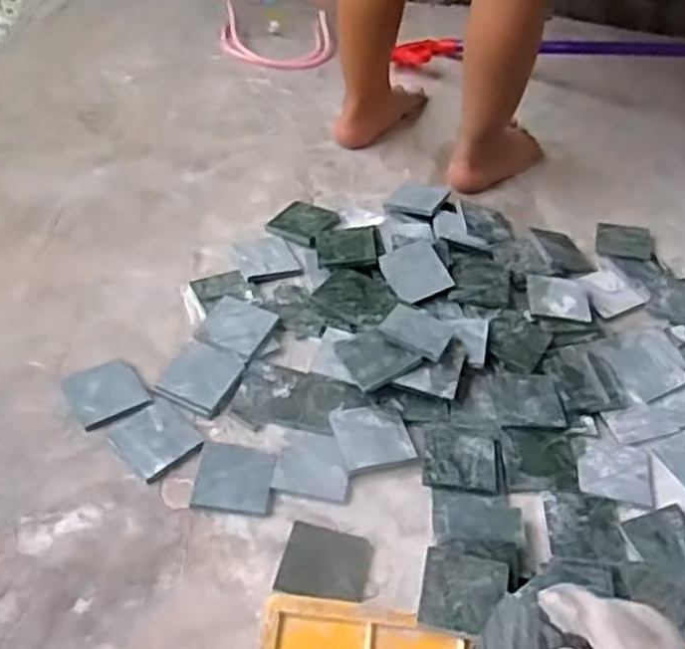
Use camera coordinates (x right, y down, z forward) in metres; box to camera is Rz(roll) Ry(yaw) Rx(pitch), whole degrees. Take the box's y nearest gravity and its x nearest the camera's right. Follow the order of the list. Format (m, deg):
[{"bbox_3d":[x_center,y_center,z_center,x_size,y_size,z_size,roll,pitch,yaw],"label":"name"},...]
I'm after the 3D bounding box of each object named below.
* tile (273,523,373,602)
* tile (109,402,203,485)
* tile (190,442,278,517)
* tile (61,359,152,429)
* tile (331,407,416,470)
[{"bbox_3d":[-0.011,0.147,0.484,0.052,0.007,0.050,12,50,7],"label":"tile"},{"bbox_3d":[-0.127,0.076,0.534,0.046,0.005,0.053,-32,58,-30],"label":"tile"},{"bbox_3d":[-0.070,0.100,0.517,0.050,0.004,0.049,7,47,1],"label":"tile"},{"bbox_3d":[-0.168,0.046,0.562,0.050,0.004,0.050,-23,54,-24],"label":"tile"},{"bbox_3d":[0.021,0.077,0.548,0.050,0.011,0.049,-8,49,-12],"label":"tile"}]

